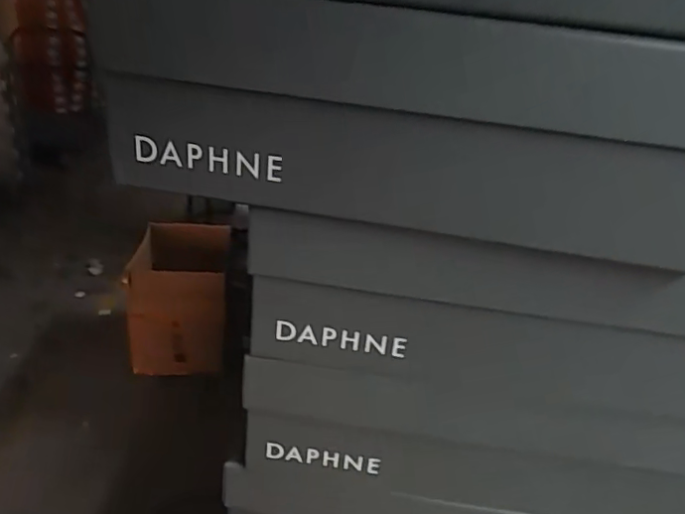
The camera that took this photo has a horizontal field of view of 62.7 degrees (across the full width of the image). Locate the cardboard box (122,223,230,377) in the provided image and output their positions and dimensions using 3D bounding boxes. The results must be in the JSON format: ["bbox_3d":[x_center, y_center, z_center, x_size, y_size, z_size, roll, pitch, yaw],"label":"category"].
[{"bbox_3d":[-0.540,0.122,1.906,0.327,0.445,0.336,2,26,-6],"label":"cardboard box"}]

